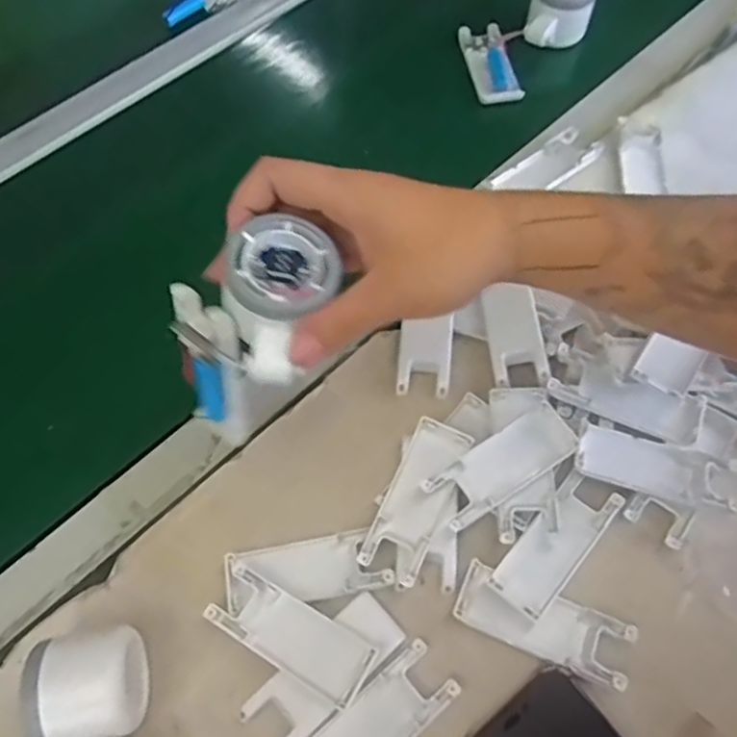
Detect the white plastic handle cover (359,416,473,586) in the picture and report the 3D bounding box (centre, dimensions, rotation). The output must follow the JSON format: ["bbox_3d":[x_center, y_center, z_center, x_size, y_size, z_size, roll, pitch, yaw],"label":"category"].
[{"bbox_3d":[0.031,0.083,0.425,0.039,0.013,0.103,22,71,13],"label":"white plastic handle cover"}]

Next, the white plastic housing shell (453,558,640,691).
[{"bbox_3d":[0.107,0.157,0.402,0.103,0.014,0.039,21,65,12],"label":"white plastic housing shell"}]

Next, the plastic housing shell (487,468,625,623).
[{"bbox_3d":[0.122,0.112,0.421,0.038,0.012,0.100,38,69,19],"label":"plastic housing shell"}]

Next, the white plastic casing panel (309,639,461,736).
[{"bbox_3d":[0.002,0.208,0.377,0.103,0.004,0.038,-37,67,-16],"label":"white plastic casing panel"}]

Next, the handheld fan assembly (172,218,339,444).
[{"bbox_3d":[-0.051,-0.026,0.341,0.087,0.057,0.082,-19,64,-8],"label":"handheld fan assembly"}]

